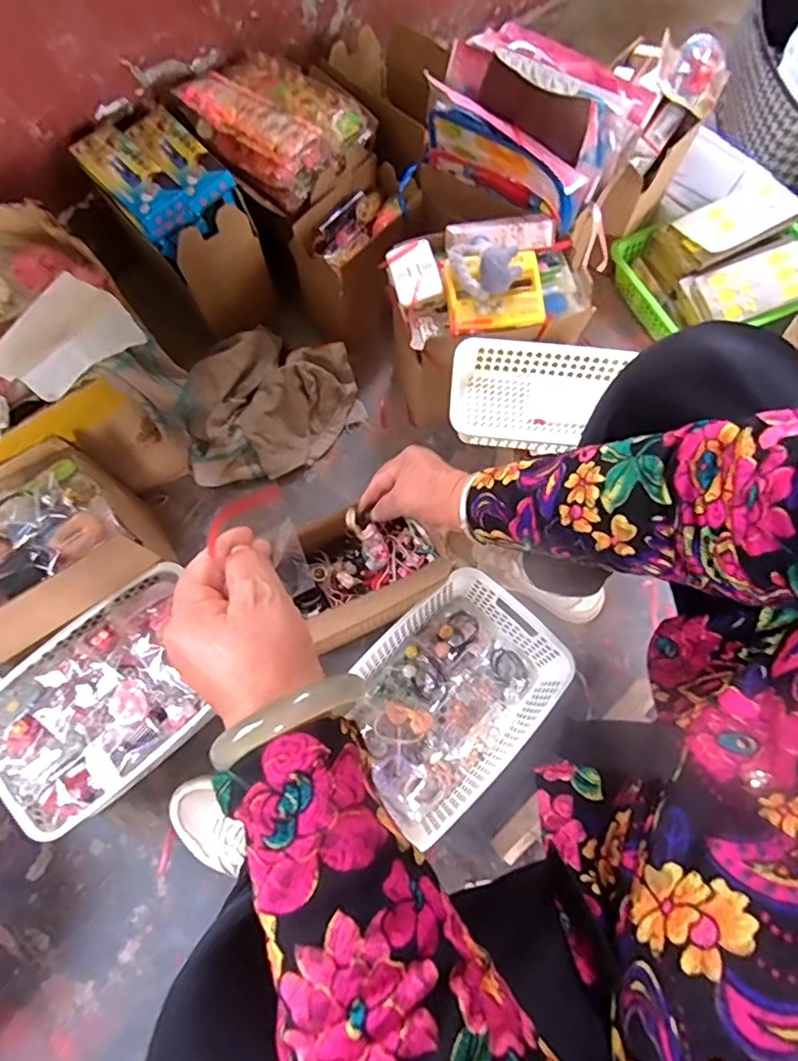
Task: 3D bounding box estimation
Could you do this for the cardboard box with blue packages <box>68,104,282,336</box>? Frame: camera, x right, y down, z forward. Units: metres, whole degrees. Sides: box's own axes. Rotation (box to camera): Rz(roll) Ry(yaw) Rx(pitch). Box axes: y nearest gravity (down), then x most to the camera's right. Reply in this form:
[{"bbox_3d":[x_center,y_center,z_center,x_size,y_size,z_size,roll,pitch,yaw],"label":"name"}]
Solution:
[{"bbox_3d":[-0.319,-0.450,0.834,0.145,0.202,0.220,-42,74,-15],"label":"cardboard box with blue packages"}]

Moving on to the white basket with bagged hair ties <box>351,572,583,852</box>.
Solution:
[{"bbox_3d":[0.062,0.207,0.694,0.189,0.093,0.269,41,73,14],"label":"white basket with bagged hair ties"}]

